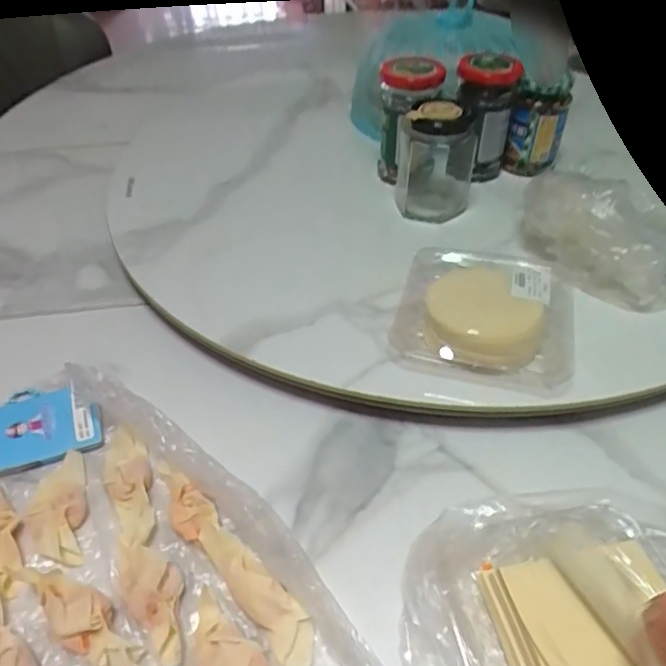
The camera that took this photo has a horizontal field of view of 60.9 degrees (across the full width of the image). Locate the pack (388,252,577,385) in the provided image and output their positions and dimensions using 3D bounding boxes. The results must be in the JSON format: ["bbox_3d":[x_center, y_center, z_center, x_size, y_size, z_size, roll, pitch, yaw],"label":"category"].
[{"bbox_3d":[0.118,-0.018,0.444,0.134,0.041,0.138,11,45,12],"label":"pack"}]

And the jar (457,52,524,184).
[{"bbox_3d":[0.156,-0.219,0.593,0.063,0.123,0.064,4,43,6],"label":"jar"}]

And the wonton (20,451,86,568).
[{"bbox_3d":[-0.184,0.116,0.373,0.040,0.018,0.081,-16,45,-16],"label":"wonton"}]

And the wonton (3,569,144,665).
[{"bbox_3d":[-0.151,0.158,0.320,0.097,0.017,0.028,20,47,21],"label":"wonton"}]

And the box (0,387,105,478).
[{"bbox_3d":[-0.214,0.066,0.420,0.078,0.013,0.065,-17,45,-16],"label":"box"}]

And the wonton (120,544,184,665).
[{"bbox_3d":[-0.102,0.152,0.327,0.031,0.020,0.074,-24,60,-23],"label":"wonton"}]

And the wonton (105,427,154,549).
[{"bbox_3d":[-0.139,0.104,0.384,0.029,0.013,0.091,-15,45,-14],"label":"wonton"}]

